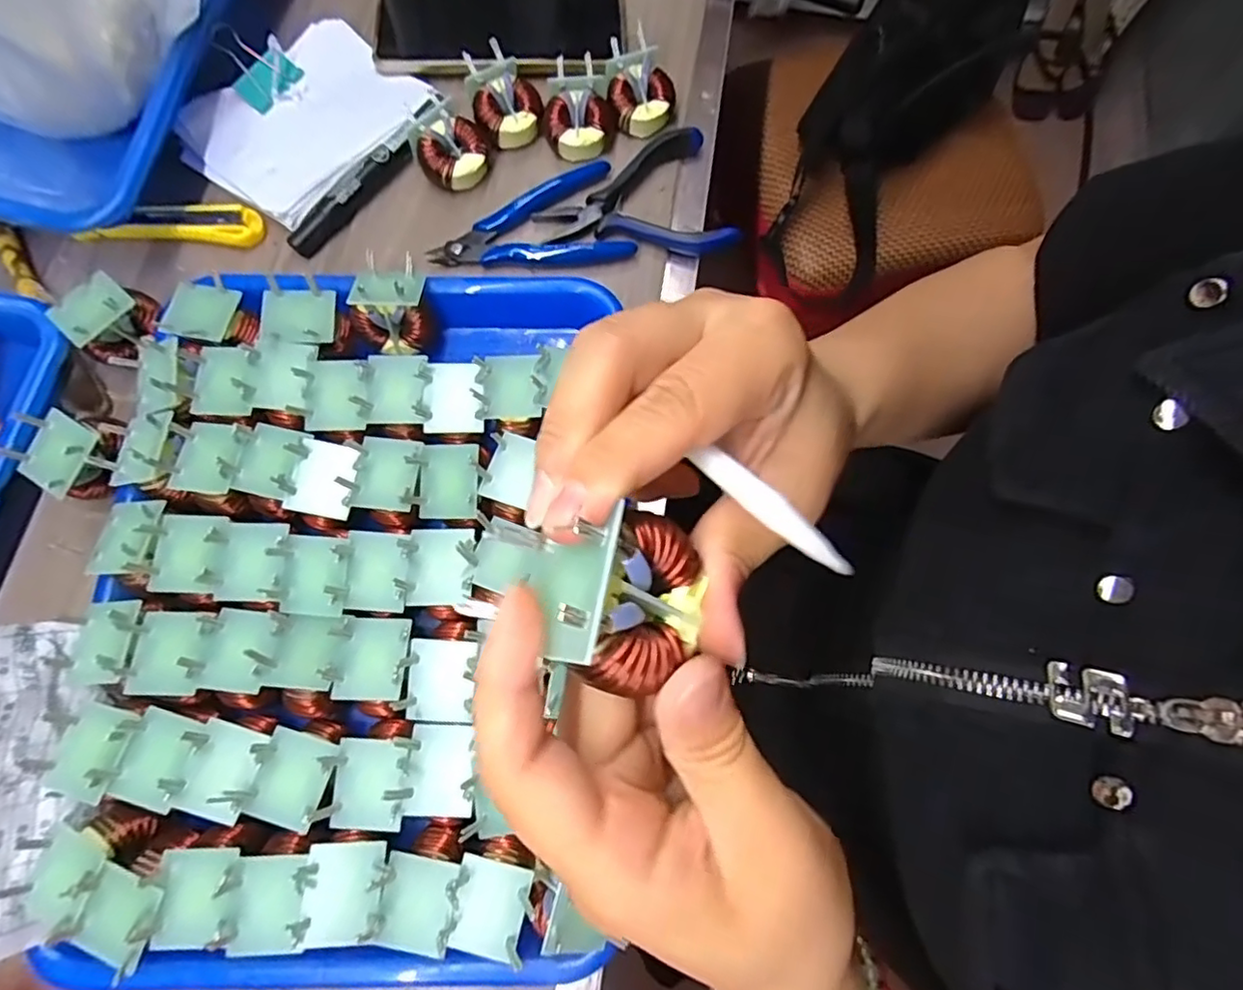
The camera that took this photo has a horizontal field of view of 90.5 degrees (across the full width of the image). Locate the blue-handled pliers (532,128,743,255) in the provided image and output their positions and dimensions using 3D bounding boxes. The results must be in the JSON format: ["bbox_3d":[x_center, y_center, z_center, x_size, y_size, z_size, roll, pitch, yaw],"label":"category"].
[{"bbox_3d":[0.007,-0.176,0.377,0.109,0.017,0.088,-15,75,-6],"label":"blue-handled pliers"}]

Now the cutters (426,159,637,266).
[{"bbox_3d":[-0.056,-0.161,0.375,0.118,0.008,0.065,-18,76,-7],"label":"cutters"}]

